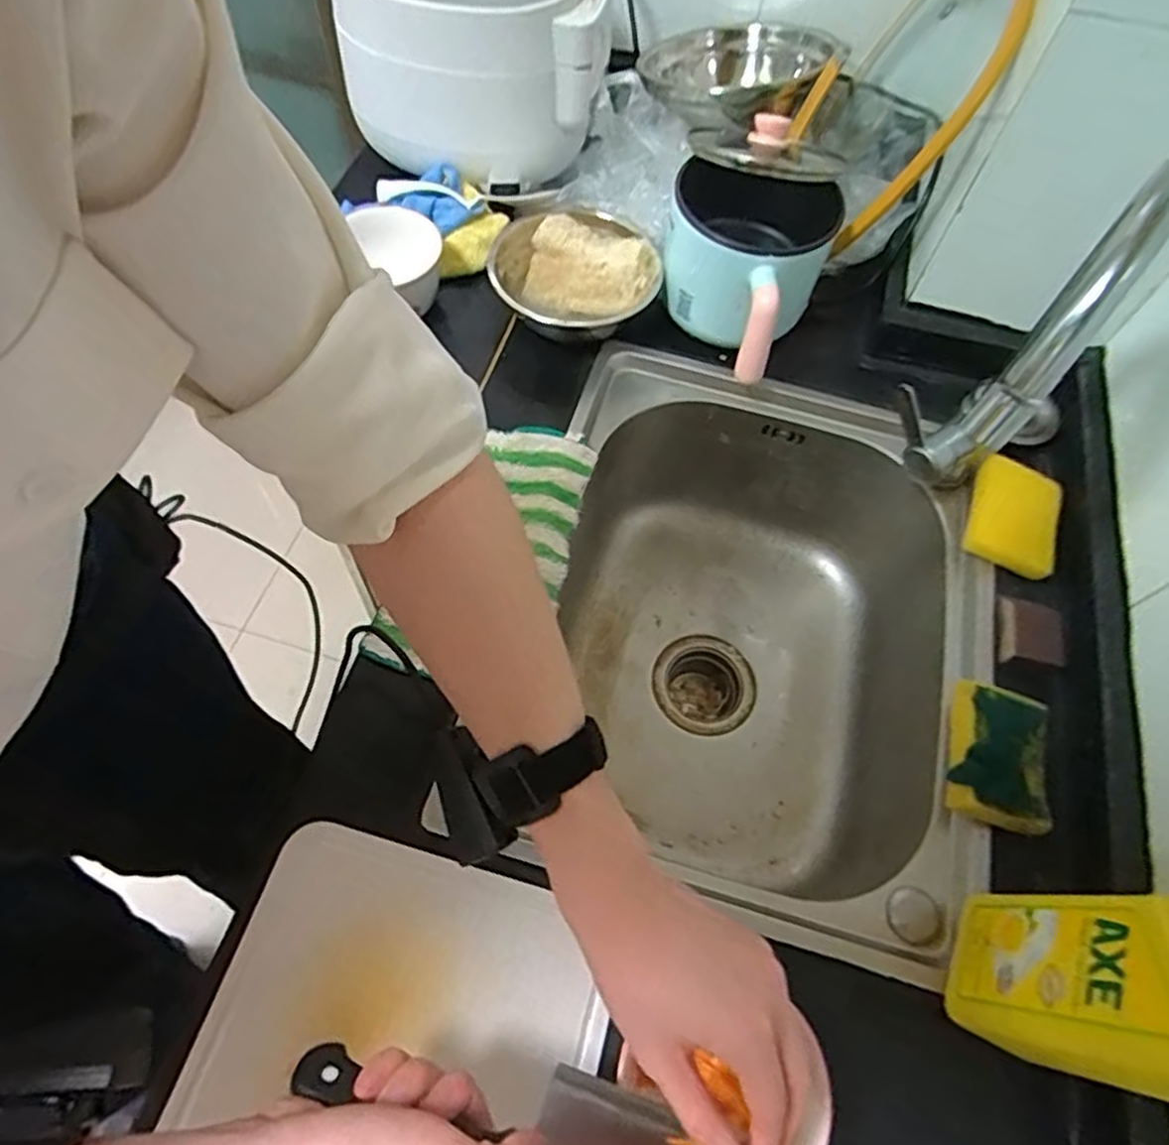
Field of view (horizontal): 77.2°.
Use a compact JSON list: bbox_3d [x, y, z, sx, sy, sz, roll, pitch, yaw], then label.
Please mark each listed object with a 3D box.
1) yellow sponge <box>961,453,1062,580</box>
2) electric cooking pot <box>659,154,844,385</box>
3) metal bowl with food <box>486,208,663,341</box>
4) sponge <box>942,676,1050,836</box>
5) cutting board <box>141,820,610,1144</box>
[{"bbox_3d":[0.383,-0.051,0.656,0.065,0.031,0.107,19,62,7],"label":"yellow sponge"},{"bbox_3d":[0.144,-0.296,0.703,0.149,0.132,0.130,24,63,9],"label":"electric cooking pot"},{"bbox_3d":[-0.018,-0.309,0.744,0.154,0.062,0.169,1,62,-3],"label":"metal bowl with food"},{"bbox_3d":[0.310,0.132,0.540,0.075,0.032,0.100,19,62,7],"label":"sponge"},{"bbox_3d":[-0.132,0.338,0.422,0.238,0.017,0.330,13,63,8],"label":"cutting board"}]

